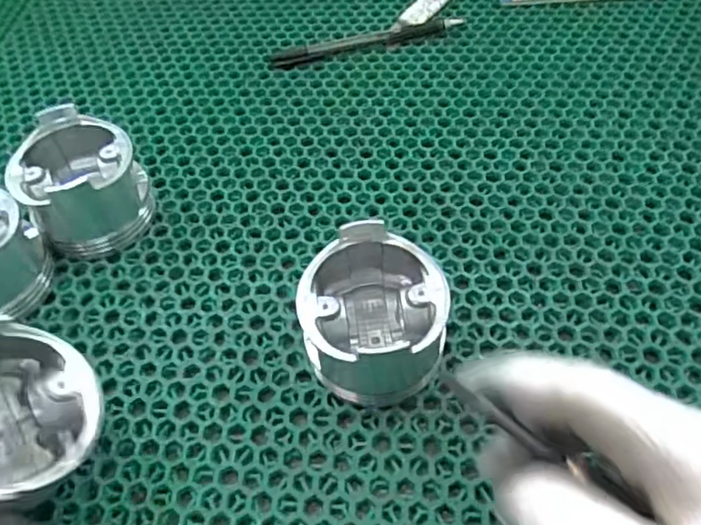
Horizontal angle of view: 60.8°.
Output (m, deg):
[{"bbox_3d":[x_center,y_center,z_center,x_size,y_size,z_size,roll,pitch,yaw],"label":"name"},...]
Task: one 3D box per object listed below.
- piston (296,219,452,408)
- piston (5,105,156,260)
[{"bbox_3d":[0.011,0.022,0.291,0.068,0.069,0.069,-2,55,3],"label":"piston"},{"bbox_3d":[-0.160,-0.048,0.356,0.065,0.060,0.074,-34,60,-19],"label":"piston"}]

